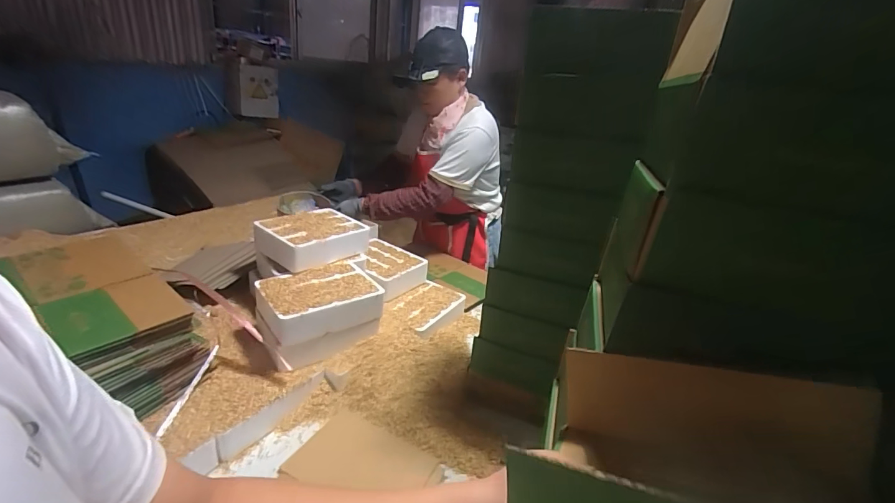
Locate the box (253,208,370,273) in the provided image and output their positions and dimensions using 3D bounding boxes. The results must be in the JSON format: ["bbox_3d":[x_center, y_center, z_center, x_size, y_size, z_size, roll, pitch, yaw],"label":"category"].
[{"bbox_3d":[-0.358,-0.038,1.123,0.182,0.080,0.229,23,29,32],"label":"box"}]

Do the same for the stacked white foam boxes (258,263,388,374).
[{"bbox_3d":[-0.300,0.131,0.989,0.239,0.109,0.196,-11,29,-33],"label":"stacked white foam boxes"}]

